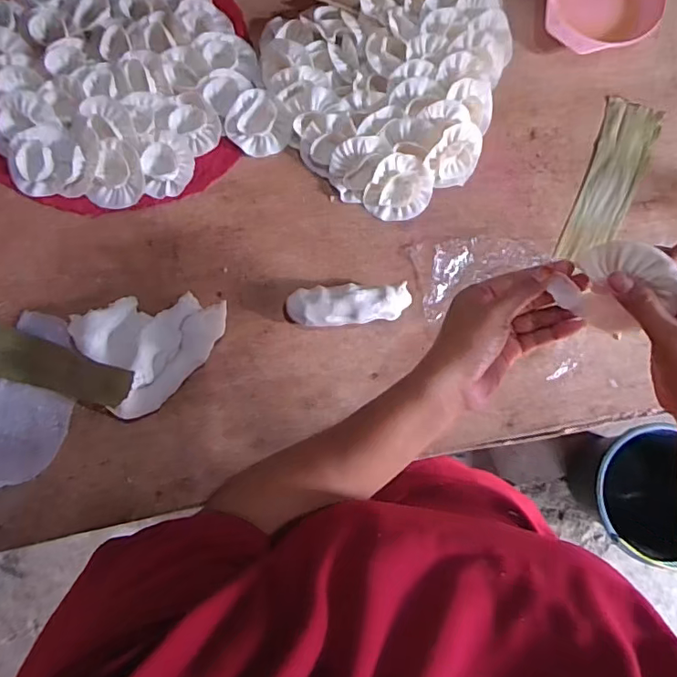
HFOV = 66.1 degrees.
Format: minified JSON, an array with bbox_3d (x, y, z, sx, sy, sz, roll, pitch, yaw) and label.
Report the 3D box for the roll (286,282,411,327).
[{"bbox_3d":[0.012,-0.035,0.555,0.131,0.040,0.043,-6,79,-4],"label":"roll"}]

